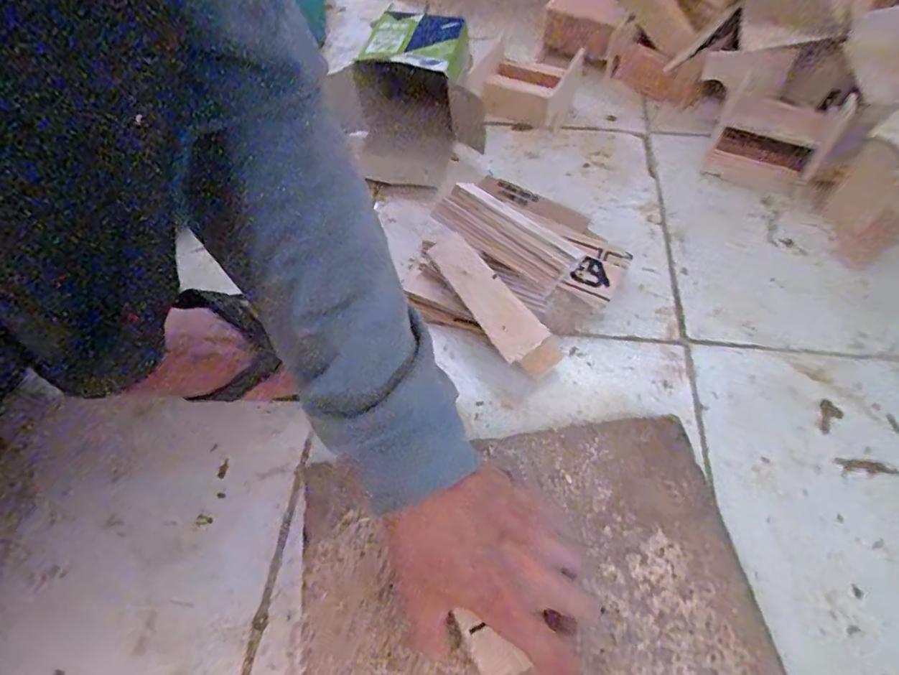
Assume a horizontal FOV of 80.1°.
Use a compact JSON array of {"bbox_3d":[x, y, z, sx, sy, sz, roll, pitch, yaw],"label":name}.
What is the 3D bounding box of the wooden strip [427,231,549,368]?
[{"bbox_3d":[0.027,-0.037,0.431,0.038,0.011,0.125,-35,68,-6],"label":"wooden strip"}]

